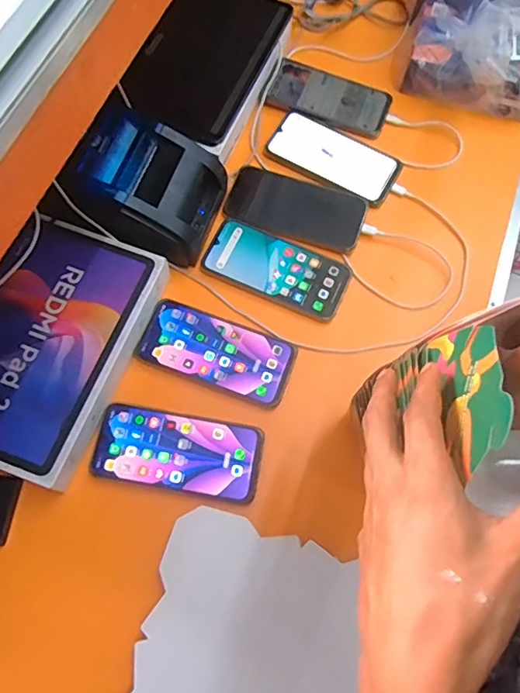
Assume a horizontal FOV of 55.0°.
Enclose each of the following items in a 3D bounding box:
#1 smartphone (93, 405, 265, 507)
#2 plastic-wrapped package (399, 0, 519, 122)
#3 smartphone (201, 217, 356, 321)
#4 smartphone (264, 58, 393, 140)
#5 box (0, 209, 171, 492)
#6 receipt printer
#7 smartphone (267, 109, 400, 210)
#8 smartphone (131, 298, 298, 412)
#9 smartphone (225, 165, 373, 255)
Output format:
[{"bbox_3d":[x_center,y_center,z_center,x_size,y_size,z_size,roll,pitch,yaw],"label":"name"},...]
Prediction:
[{"bbox_3d":[-0.085,0.109,0.514,0.170,0.004,0.076,9,69,2],"label":"smartphone"},{"bbox_3d":[0.312,-0.393,0.654,0.216,0.108,0.123,19,70,5],"label":"plastic-wrapped package"},{"bbox_3d":[0.020,-0.095,0.596,0.169,0.011,0.080,24,70,7],"label":"smartphone"},{"bbox_3d":[0.097,-0.342,0.679,0.156,0.010,0.084,20,70,6],"label":"smartphone"},{"bbox_3d":[-0.224,-0.006,0.530,0.168,0.043,0.258,20,70,6],"label":"box"},{"bbox_3d":[-0.125,-0.182,0.570,0.143,0.100,0.127,18,70,5],"label":"receipt printer"},{"bbox_3d":[0.097,-0.248,0.649,0.167,0.006,0.084,29,71,9],"label":"smartphone"},{"bbox_3d":[-0.048,0.005,0.557,0.167,0.007,0.080,20,70,6],"label":"smartphone"},{"bbox_3d":[0.045,-0.173,0.624,0.167,0.011,0.083,20,70,6],"label":"smartphone"}]

